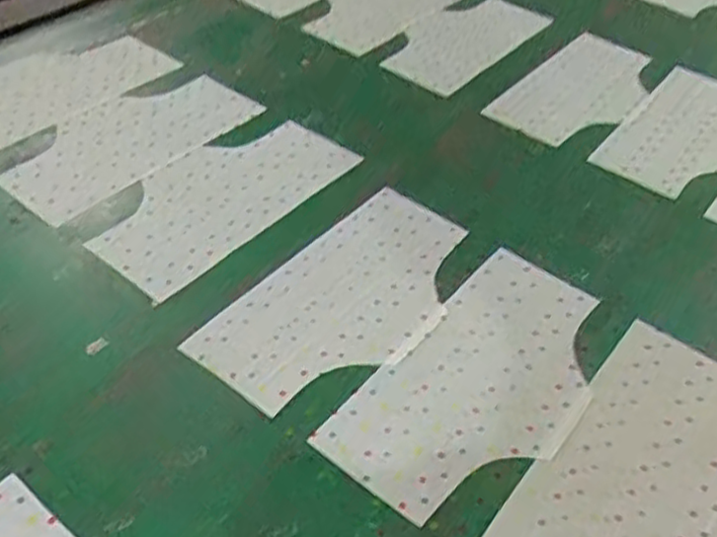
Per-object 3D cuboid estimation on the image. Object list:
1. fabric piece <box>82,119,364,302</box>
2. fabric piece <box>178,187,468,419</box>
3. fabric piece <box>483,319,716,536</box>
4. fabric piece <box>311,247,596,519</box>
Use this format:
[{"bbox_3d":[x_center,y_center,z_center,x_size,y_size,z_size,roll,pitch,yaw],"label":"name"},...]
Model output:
[{"bbox_3d":[-0.158,-0.089,0.842,0.153,0.006,0.319,32,51,24],"label":"fabric piece"},{"bbox_3d":[-0.006,0.028,0.738,0.163,0.009,0.314,32,50,24],"label":"fabric piece"},{"bbox_3d":[0.247,0.174,0.612,0.161,0.008,0.306,33,51,22],"label":"fabric piece"},{"bbox_3d":[0.120,0.102,0.676,0.164,0.010,0.312,31,51,24],"label":"fabric piece"}]

